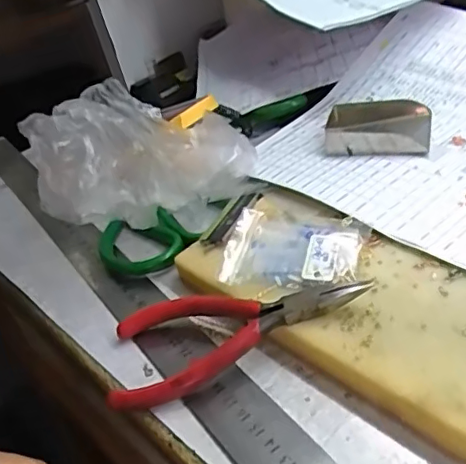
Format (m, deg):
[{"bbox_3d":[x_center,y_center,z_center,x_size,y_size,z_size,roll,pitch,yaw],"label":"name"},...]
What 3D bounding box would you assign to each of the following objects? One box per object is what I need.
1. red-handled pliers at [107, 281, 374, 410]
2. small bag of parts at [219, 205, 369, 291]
[{"bbox_3d":[-0.004,0.040,0.275,0.123,0.012,0.057,-30,37,0],"label":"red-handled pliers"},{"bbox_3d":[0.030,0.006,0.288,0.068,0.010,0.047,-1,36,20],"label":"small bag of parts"}]

